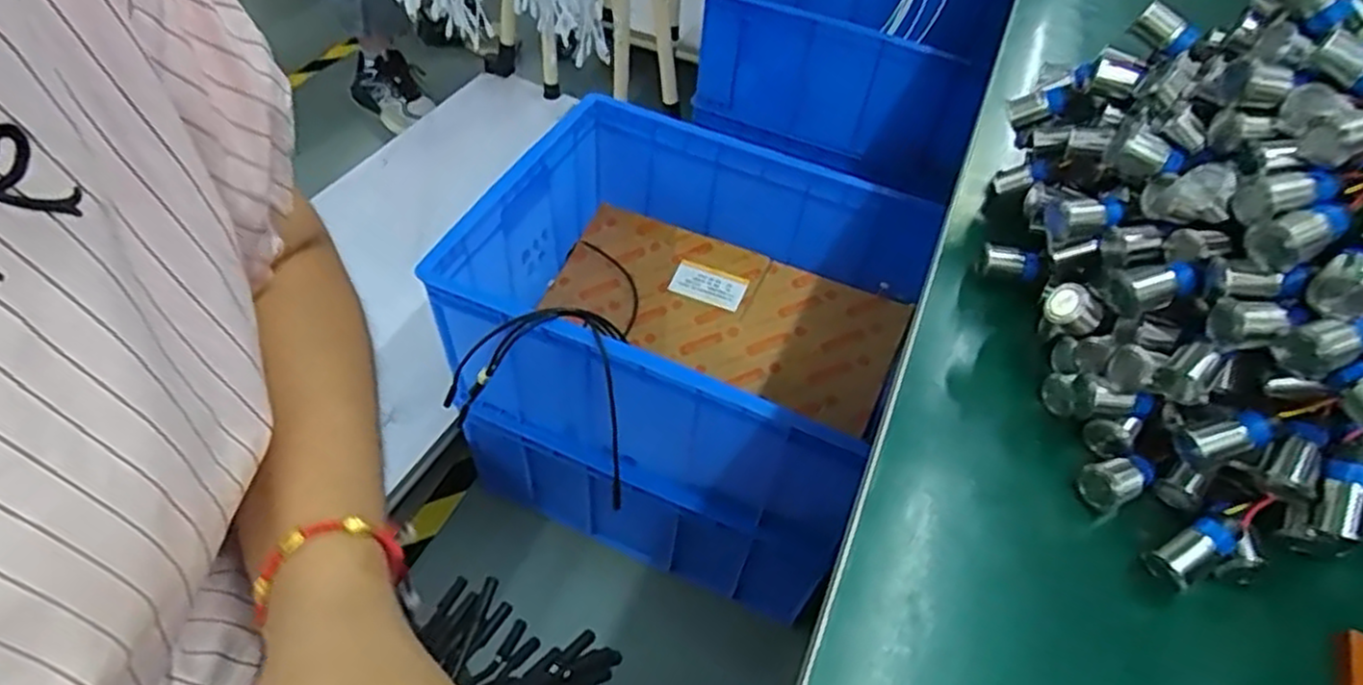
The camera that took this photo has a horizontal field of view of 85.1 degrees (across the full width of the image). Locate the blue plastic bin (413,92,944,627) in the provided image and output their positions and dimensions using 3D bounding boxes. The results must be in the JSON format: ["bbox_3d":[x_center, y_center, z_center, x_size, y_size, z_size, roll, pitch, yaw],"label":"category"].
[{"bbox_3d":[0.003,0.018,0.983,0.487,0.405,0.400,19,51,11],"label":"blue plastic bin"}]

